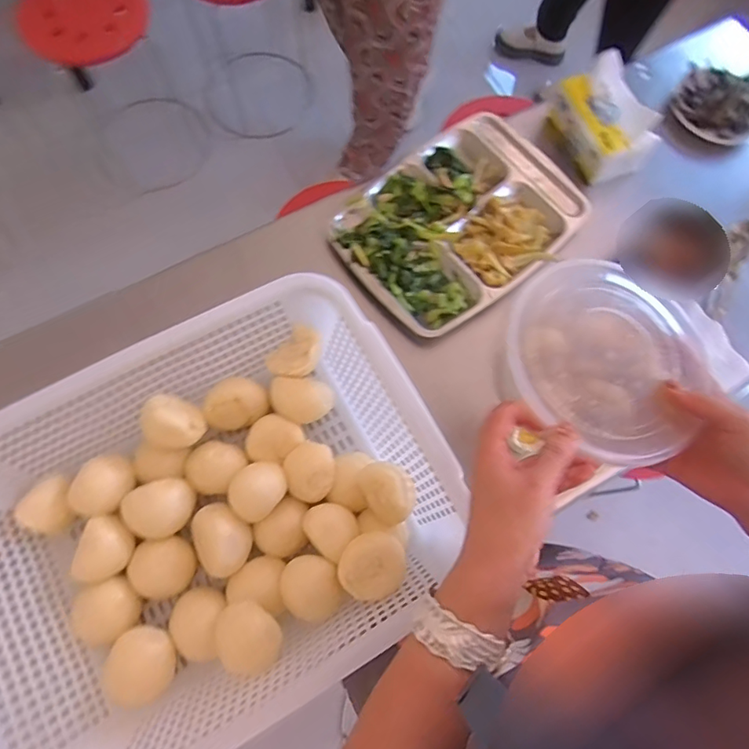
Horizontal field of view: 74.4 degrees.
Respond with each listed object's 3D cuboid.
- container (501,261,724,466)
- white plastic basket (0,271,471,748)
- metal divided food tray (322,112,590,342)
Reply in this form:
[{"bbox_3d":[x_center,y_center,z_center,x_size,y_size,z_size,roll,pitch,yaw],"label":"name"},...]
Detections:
[{"bbox_3d":[0.178,-0.012,0.393,0.157,0.053,0.150,1,73,-2],"label":"container"},{"bbox_3d":[-0.168,0.148,0.529,0.468,0.135,0.364,-27,76,-10],"label":"white plastic basket"},{"bbox_3d":[0.123,-0.221,0.707,0.333,0.029,0.247,-42,79,-13],"label":"metal divided food tray"}]

